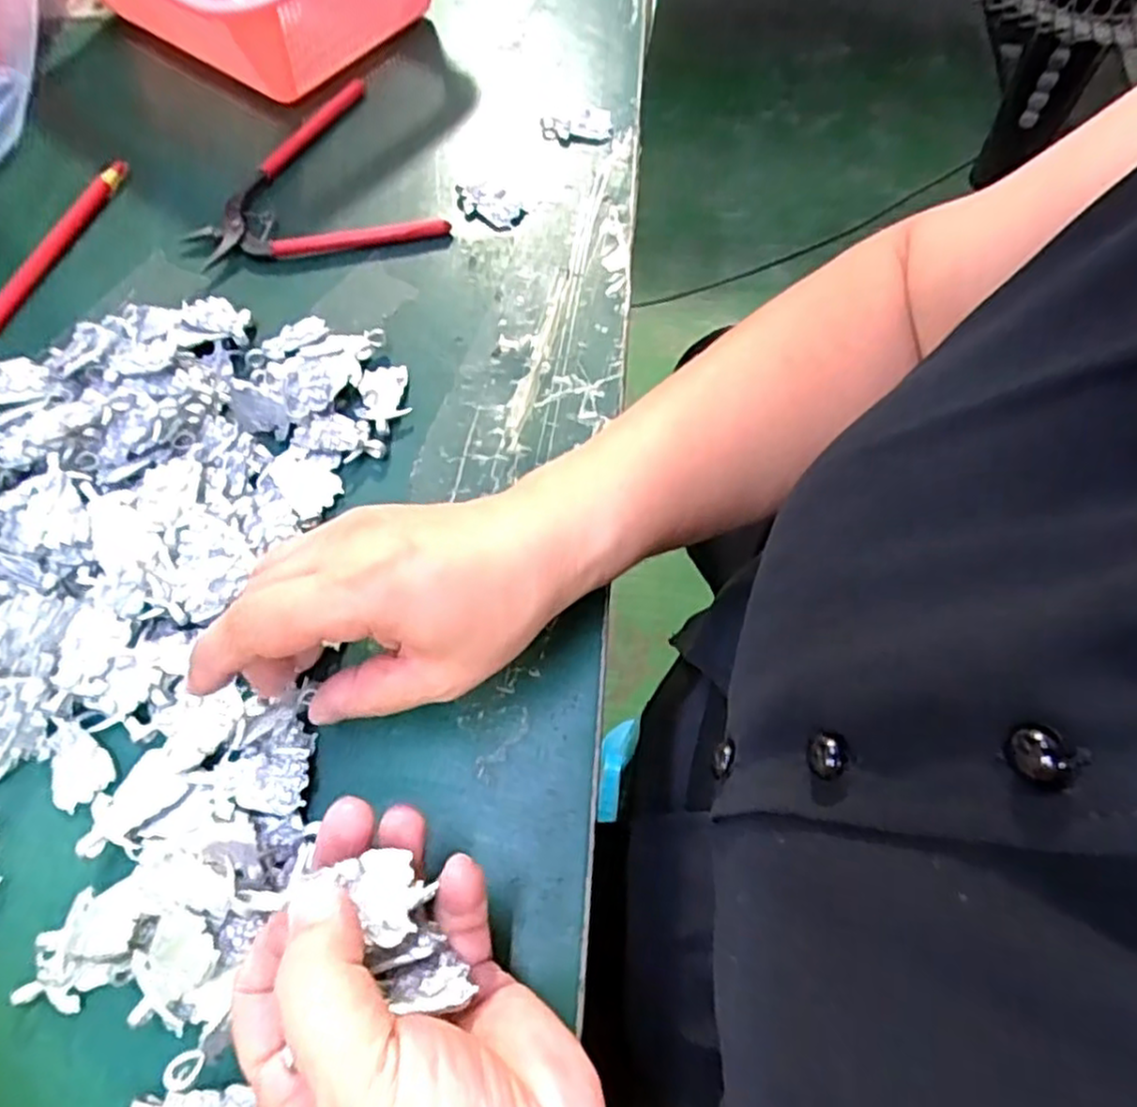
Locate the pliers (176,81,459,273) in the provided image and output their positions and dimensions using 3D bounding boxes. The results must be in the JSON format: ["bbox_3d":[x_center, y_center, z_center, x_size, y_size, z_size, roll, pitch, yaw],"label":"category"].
[{"bbox_3d":[-0.162,-0.220,0.440,0.132,0.013,0.157,-26,64,-10],"label":"pliers"}]

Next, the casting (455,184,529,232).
[{"bbox_3d":[-0.047,-0.202,0.427,0.046,0.006,0.024,33,69,18],"label":"casting"}]

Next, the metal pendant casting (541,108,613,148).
[{"bbox_3d":[0.006,-0.262,0.454,0.043,0.009,0.024,-8,63,-1],"label":"metal pendant casting"}]

